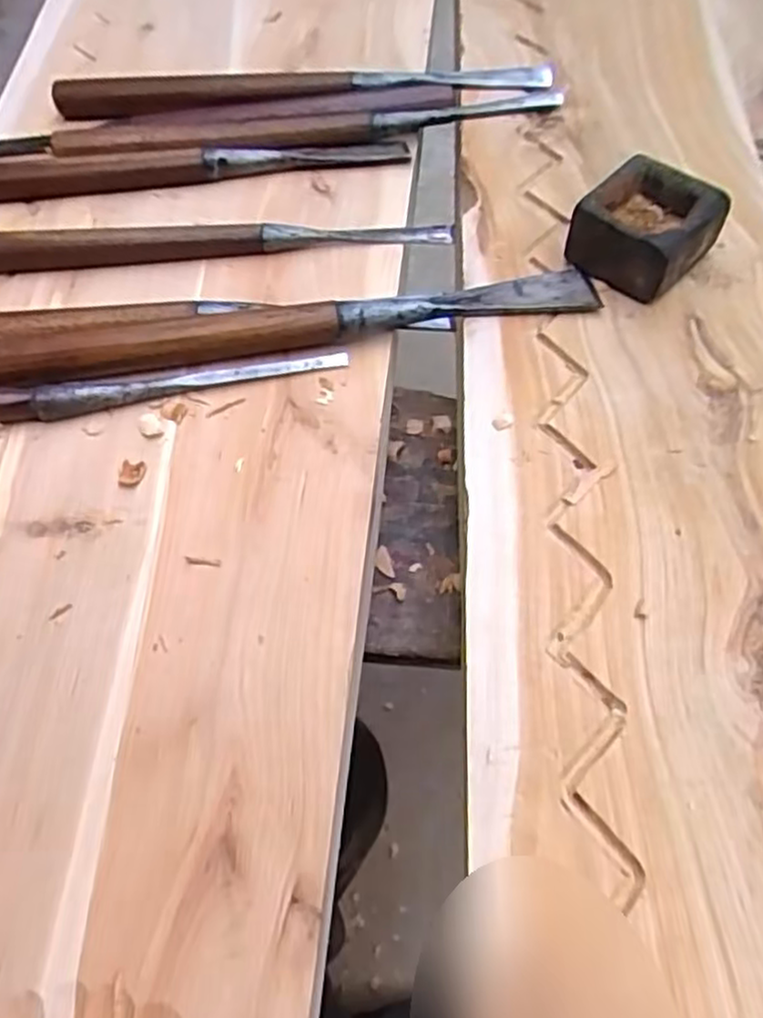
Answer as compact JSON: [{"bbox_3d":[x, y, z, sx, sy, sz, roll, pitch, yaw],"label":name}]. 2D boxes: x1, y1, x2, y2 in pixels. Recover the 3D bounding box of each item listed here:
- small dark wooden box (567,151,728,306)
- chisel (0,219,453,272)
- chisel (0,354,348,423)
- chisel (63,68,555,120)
[{"bbox_3d":[0.109,-0.116,0.300,0.046,0.030,0.050,39,68,22],"label":"small dark wooden box"},{"bbox_3d":[-0.097,-0.123,0.323,0.250,0.014,0.024,-2,60,1],"label":"chisel"},{"bbox_3d":[-0.087,-0.050,0.285,0.145,0.016,0.011,-11,60,-4],"label":"chisel"},{"bbox_3d":[-0.043,-0.219,0.380,0.257,0.016,0.027,-2,60,1],"label":"chisel"}]

